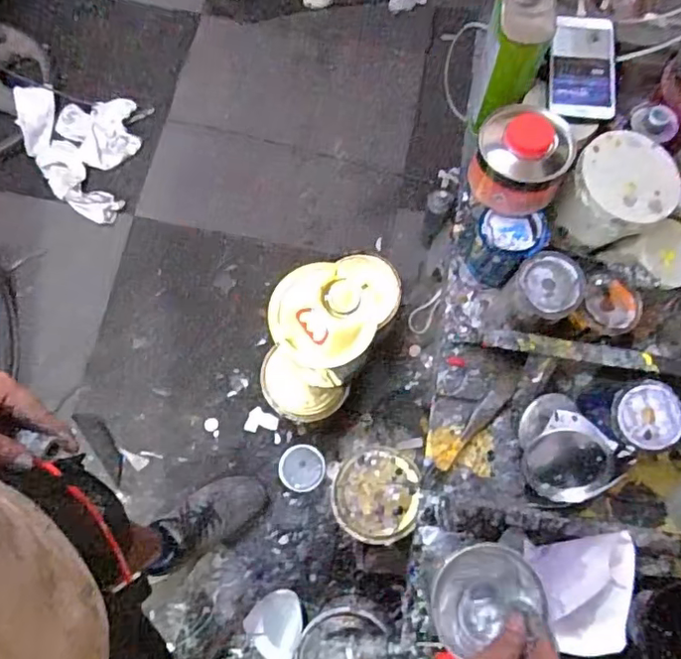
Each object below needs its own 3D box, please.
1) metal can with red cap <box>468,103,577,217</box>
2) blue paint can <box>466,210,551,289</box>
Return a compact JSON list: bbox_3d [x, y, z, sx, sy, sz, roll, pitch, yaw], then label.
[{"bbox_3d":[0.196,-0.188,0.628,0.096,0.064,0.099,0,74,-1],"label":"metal can with red cap"},{"bbox_3d":[0.189,-0.086,0.681,0.074,0.100,0.067,10,74,2],"label":"blue paint can"}]

